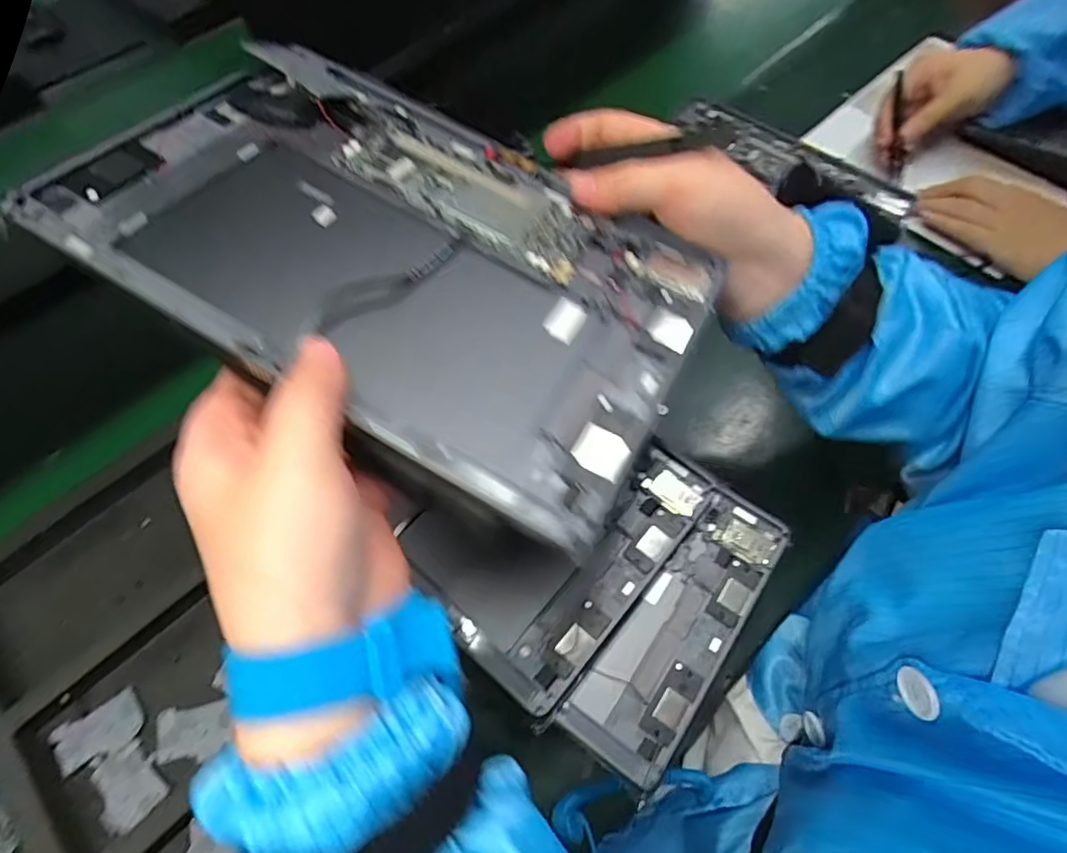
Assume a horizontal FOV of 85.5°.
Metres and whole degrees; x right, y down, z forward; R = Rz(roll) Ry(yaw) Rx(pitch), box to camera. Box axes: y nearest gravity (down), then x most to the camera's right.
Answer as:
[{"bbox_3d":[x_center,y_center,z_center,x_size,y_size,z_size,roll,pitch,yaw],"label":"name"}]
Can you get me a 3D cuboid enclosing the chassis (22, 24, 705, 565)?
[{"bbox_3d":[-0.057,-0.075,0.246,0.253,0.013,0.164,30,60,7],"label":"chassis"}]

